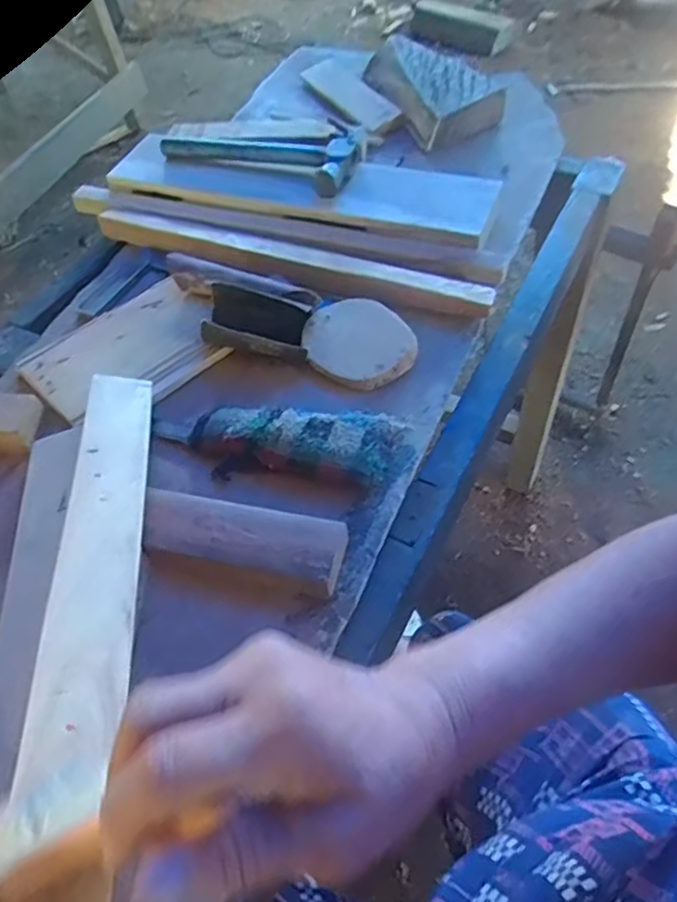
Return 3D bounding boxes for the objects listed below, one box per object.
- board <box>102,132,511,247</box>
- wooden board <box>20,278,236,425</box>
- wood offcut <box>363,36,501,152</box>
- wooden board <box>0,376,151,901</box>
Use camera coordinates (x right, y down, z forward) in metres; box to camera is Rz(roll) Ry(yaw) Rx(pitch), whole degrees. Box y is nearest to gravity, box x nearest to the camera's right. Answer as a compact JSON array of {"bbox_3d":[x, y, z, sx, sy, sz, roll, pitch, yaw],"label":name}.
[{"bbox_3d":[-0.048,-0.298,0.705,0.436,0.034,0.098,14,56,16],"label":"board"},{"bbox_3d":[-0.196,-0.097,0.593,0.184,0.023,0.128,-29,56,-16],"label":"wooden board"},{"bbox_3d":[0.119,-0.500,0.852,0.119,0.048,0.255,-19,54,-9],"label":"wood offcut"},{"bbox_3d":[-0.146,0.097,0.391,0.060,0.023,0.430,13,38,-23],"label":"wooden board"}]

